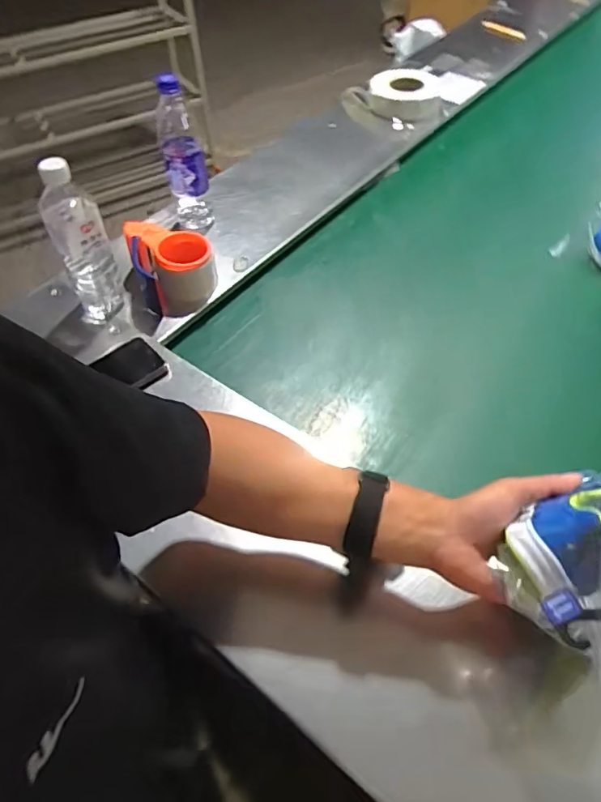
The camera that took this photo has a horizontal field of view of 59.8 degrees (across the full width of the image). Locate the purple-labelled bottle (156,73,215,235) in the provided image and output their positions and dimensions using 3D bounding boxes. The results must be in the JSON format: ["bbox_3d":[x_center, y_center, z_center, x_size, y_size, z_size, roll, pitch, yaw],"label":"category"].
[{"bbox_3d":[-0.181,-0.375,0.814,0.064,0.218,0.059,-10,53,-6],"label":"purple-labelled bottle"}]

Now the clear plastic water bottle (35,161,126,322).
[{"bbox_3d":[-0.295,-0.209,0.707,0.072,0.216,0.083,-23,55,-15],"label":"clear plastic water bottle"}]

